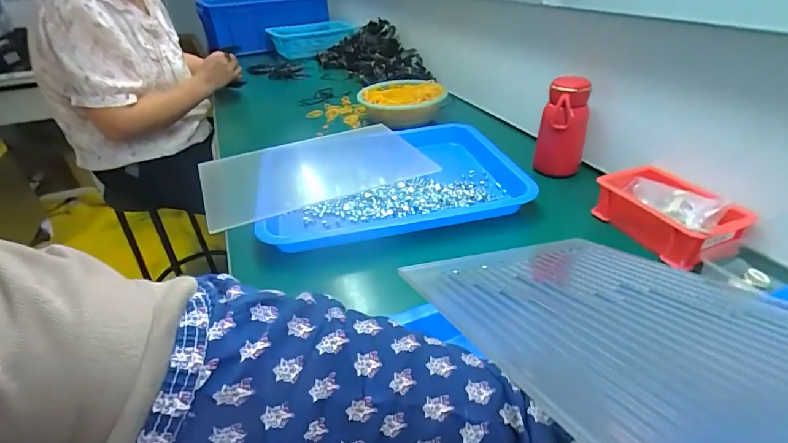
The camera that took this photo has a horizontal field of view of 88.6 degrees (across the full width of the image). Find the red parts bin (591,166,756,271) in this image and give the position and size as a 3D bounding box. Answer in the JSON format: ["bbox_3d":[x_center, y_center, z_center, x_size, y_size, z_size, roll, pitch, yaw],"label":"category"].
[{"bbox_3d":[0.336,-0.010,0.503,0.094,0.055,0.149,-13,34,-13],"label":"red parts bin"}]

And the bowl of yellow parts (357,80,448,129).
[{"bbox_3d":[0.012,-0.259,0.878,0.165,0.061,0.170,-3,33,2],"label":"bowl of yellow parts"}]

